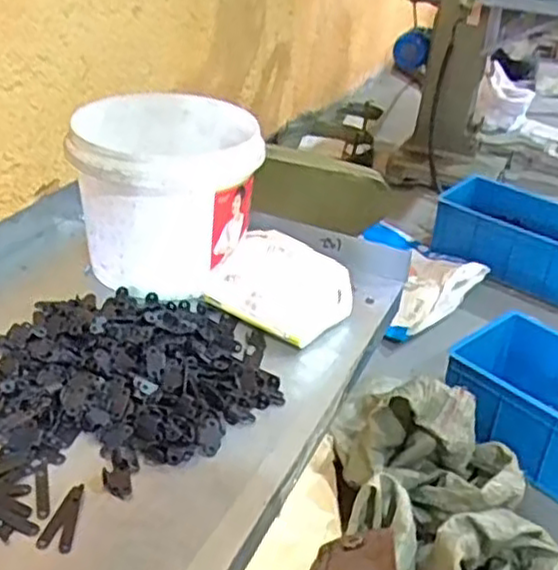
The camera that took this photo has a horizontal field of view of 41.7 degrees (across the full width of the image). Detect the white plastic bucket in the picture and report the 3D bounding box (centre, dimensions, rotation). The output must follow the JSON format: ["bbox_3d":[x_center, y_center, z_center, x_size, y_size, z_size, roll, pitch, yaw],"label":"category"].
[{"bbox_3d":[-0.114,-0.098,0.748,0.172,0.136,0.183,1,32,-7],"label":"white plastic bucket"}]

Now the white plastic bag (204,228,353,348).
[{"bbox_3d":[-0.001,-0.012,0.698,0.124,0.066,0.075,25,37,28],"label":"white plastic bag"}]

